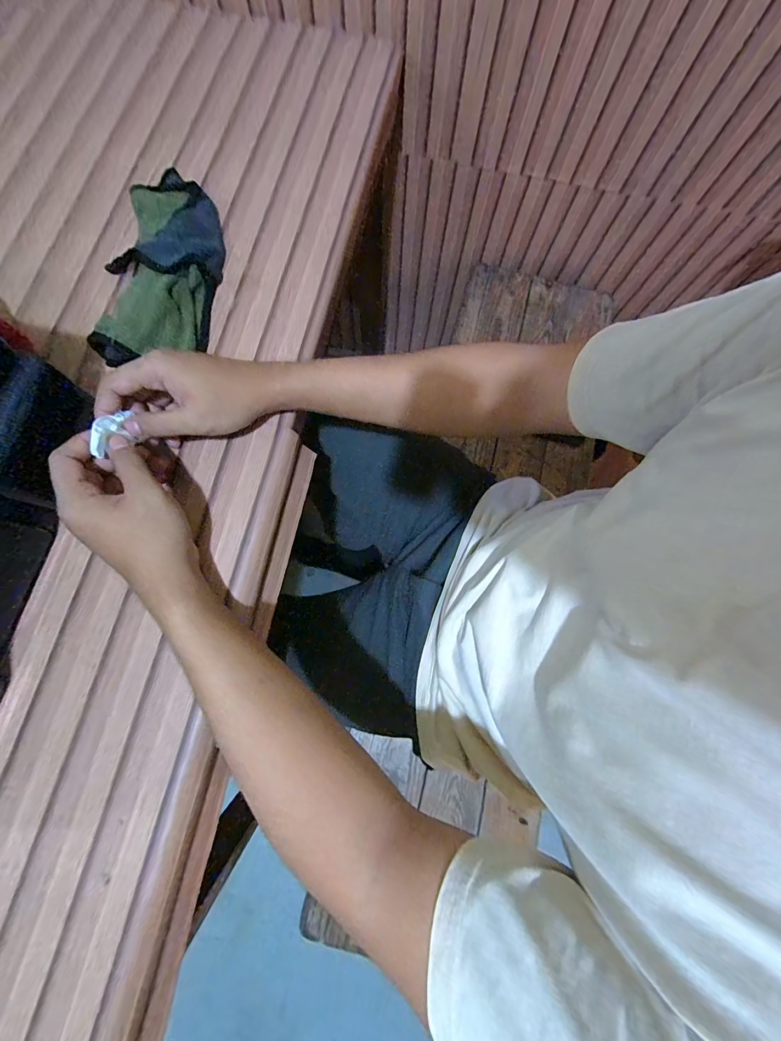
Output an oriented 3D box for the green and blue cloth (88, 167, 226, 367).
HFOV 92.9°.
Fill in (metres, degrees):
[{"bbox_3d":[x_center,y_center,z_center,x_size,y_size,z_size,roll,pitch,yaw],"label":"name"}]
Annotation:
[{"bbox_3d":[-0.235,-0.264,0.388,0.094,0.034,0.222,1,77,-2],"label":"green and blue cloth"}]

